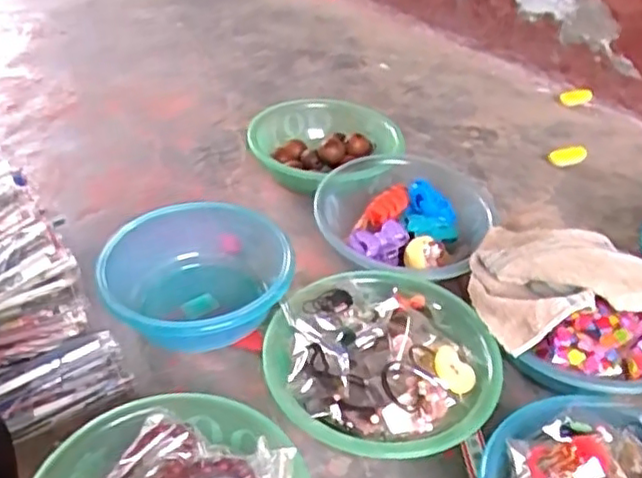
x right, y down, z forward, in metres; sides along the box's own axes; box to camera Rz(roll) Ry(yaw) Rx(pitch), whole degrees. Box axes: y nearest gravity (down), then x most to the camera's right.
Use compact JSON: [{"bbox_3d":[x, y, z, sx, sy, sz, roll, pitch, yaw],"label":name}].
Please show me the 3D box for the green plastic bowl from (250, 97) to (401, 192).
[{"bbox_3d":[0.008,-0.142,1.007,0.215,0.078,0.199,2,39,-2],"label":"green plastic bowl"}]

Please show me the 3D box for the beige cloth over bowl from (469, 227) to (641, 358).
[{"bbox_3d":[0.269,0.028,0.744,0.216,0.051,0.184,-6,40,-13],"label":"beige cloth over bowl"}]

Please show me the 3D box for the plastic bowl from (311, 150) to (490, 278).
[{"bbox_3d":[0.109,-0.028,0.879,0.207,0.078,0.225,2,39,-2],"label":"plastic bowl"}]

